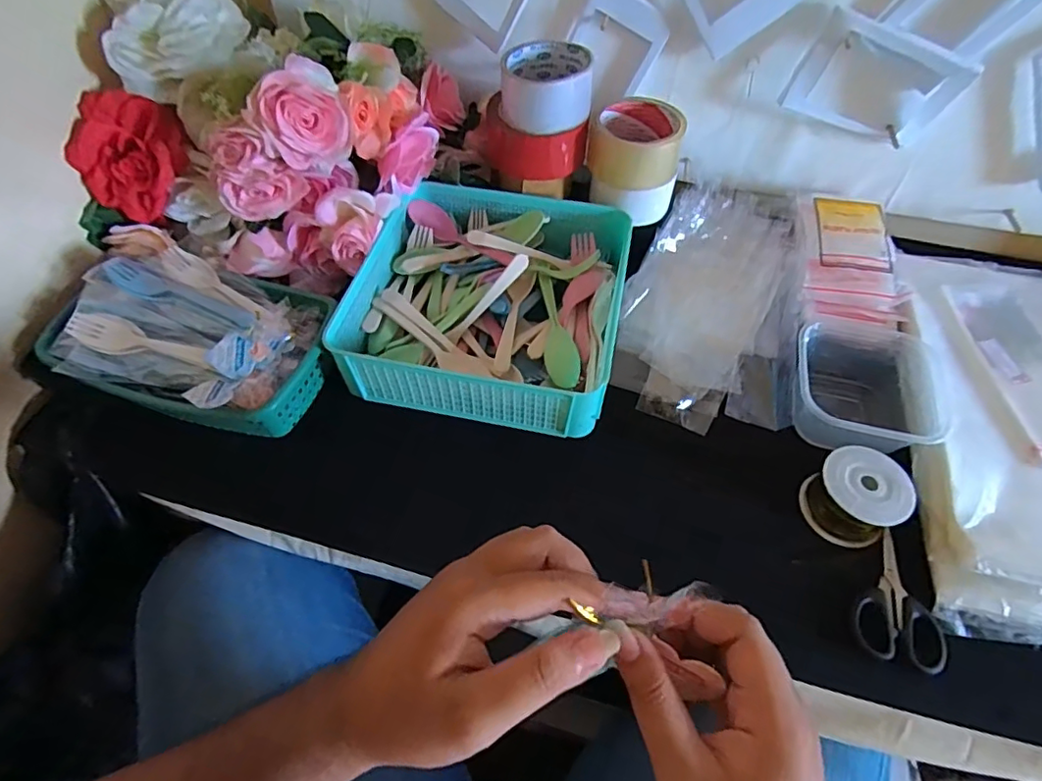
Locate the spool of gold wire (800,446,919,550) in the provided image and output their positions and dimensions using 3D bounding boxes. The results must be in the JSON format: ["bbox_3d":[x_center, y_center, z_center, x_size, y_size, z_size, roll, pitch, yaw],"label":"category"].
[{"bbox_3d":[0.270,0.086,0.453,0.065,0.049,0.064,0,54,-1],"label":"spool of gold wire"}]

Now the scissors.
[{"bbox_3d":[0.287,0.156,0.425,0.061,0.009,0.100,15,55,10],"label":"scissors"}]

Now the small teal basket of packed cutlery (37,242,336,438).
[{"bbox_3d":[-0.290,-0.048,0.507,0.233,0.076,0.164,20,56,13],"label":"small teal basket of packed cutlery"}]

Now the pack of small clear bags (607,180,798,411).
[{"bbox_3d":[0.196,-0.110,0.585,0.157,0.020,0.281,15,66,3],"label":"pack of small clear bags"}]

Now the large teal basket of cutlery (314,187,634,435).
[{"bbox_3d":[-0.027,-0.094,0.560,0.246,0.067,0.251,10,54,6],"label":"large teal basket of cutlery"}]

